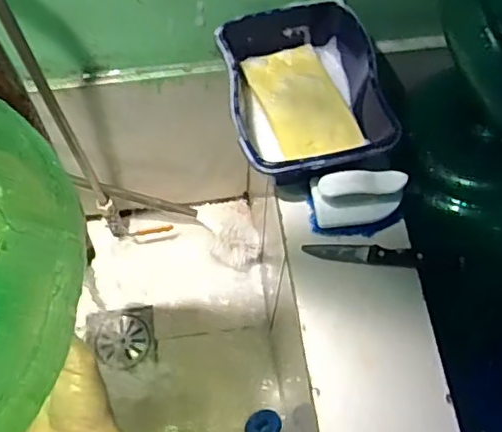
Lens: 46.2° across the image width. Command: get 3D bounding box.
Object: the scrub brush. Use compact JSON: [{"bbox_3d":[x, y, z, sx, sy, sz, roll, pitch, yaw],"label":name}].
[{"bbox_3d":[0.114,-0.015,0.620,0.101,0.053,0.051,0,65,-1],"label":"scrub brush"}]

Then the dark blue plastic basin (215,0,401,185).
[{"bbox_3d":[0.058,-0.134,0.657,0.168,0.072,0.209,-9,66,-5],"label":"dark blue plastic basin"}]

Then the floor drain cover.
[{"bbox_3d":[-0.210,0.200,0.956,0.108,0.007,0.097,-7,64,-7],"label":"floor drain cover"}]

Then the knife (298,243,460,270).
[{"bbox_3d":[0.140,0.042,0.621,0.162,0.013,0.020,6,65,2],"label":"knife"}]

